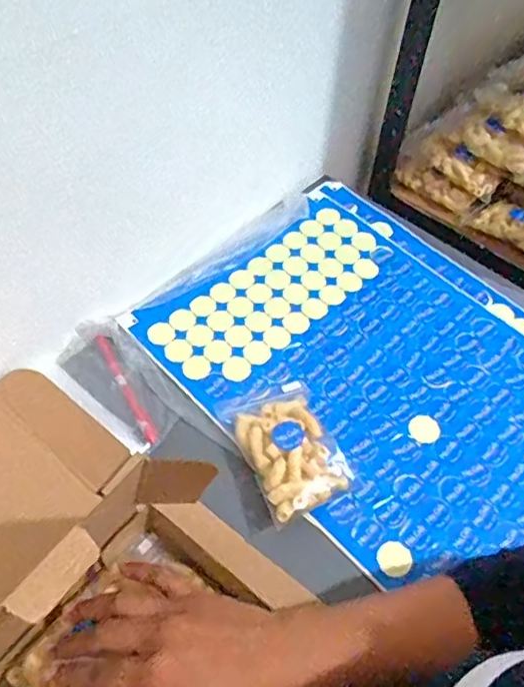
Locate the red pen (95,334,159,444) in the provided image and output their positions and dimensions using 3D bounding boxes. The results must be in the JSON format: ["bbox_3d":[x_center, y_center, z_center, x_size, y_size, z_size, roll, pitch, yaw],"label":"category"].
[{"bbox_3d":[-0.138,0.043,0.602,0.012,0.014,0.134,-25,60,-17],"label":"red pen"}]

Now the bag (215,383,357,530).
[{"bbox_3d":[0.024,0.095,0.559,0.086,0.036,0.133,-20,58,-14],"label":"bag"}]

